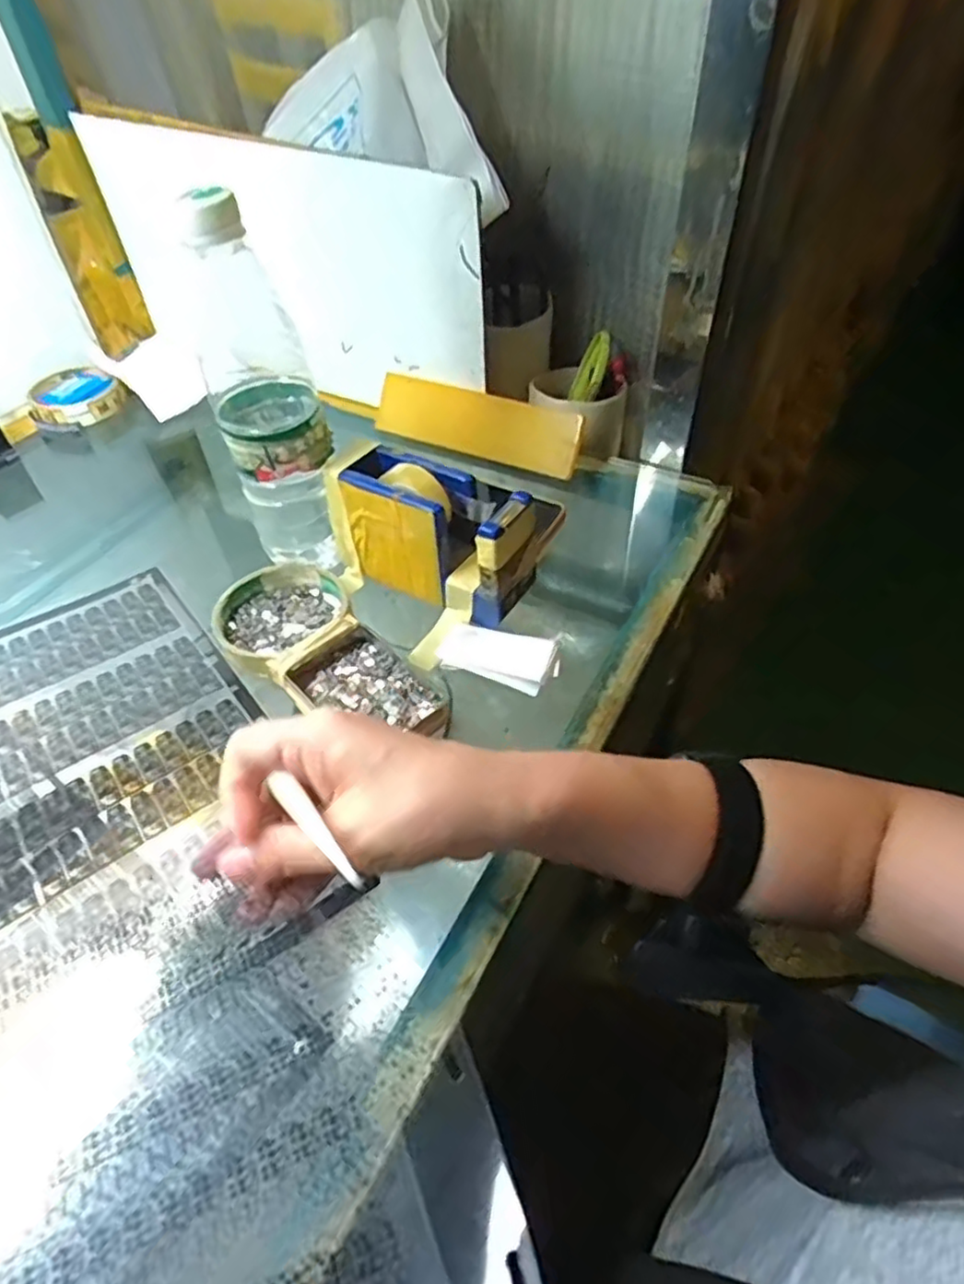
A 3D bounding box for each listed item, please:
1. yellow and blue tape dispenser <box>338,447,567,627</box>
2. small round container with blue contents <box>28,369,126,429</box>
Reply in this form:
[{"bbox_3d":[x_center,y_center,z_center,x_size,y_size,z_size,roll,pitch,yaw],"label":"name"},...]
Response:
[{"bbox_3d":[-0.027,-0.067,0.432,0.136,0.078,0.048,22,52,22],"label":"yellow and blue tape dispenser"},{"bbox_3d":[-0.389,-0.232,0.653,0.092,0.021,0.077,29,55,27],"label":"small round container with blue contents"}]

